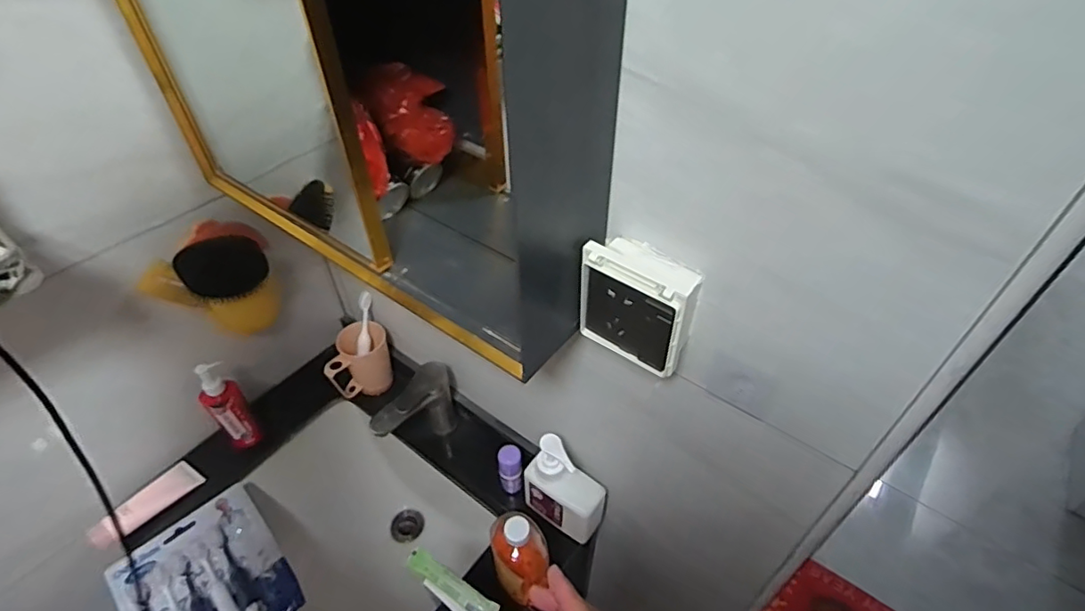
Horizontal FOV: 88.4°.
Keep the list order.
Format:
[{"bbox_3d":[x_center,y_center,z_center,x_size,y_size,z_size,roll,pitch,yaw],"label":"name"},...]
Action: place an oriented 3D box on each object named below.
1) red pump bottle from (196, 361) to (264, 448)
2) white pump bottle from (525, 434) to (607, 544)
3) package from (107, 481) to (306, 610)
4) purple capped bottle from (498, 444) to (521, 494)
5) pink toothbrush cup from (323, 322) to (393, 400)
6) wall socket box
[{"bbox_3d":[-0.484,0.158,0.861,0.052,0.188,0.043,-34,54,-29],"label":"red pump bottle"},{"bbox_3d":[0.026,0.250,0.768,0.116,0.160,0.049,23,50,22],"label":"white pump bottle"},{"bbox_3d":[-0.464,0.385,0.768,0.192,0.027,0.235,-32,53,-28],"label":"package"},{"bbox_3d":[-0.048,0.244,0.832,0.033,0.086,0.033,-3,45,-3],"label":"purple capped bottle"},{"bbox_3d":[-0.317,0.098,0.967,0.111,0.112,0.069,-21,49,-20],"label":"pink toothbrush cup"},{"bbox_3d":[0.088,-0.002,0.490,0.093,0.109,0.057,32,54,28],"label":"wall socket box"}]

